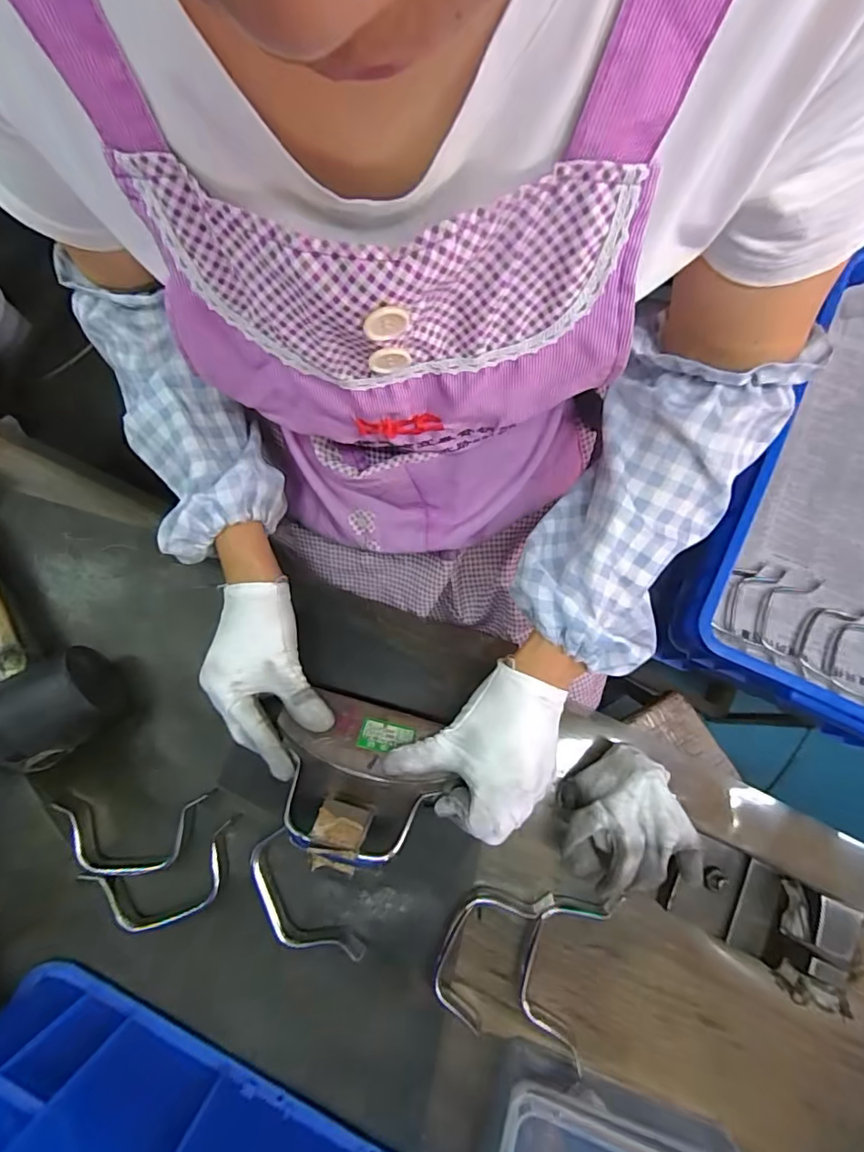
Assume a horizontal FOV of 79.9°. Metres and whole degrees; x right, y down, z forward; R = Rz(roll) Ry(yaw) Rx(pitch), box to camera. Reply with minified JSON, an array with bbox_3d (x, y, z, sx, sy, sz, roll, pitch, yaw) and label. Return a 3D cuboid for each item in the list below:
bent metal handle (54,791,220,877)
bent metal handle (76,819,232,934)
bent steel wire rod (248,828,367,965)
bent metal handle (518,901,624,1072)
[{"bbox_3d":[-0.240,0.207,0.411,0.124,0.020,0.056,-4,78,0],"label":"bent metal handle"},{"bbox_3d":[-0.210,0.240,0.398,0.120,0.013,0.055,-19,73,-3],"label":"bent metal handle"},{"bbox_3d":[-0.103,0.254,0.397,0.042,0.015,0.112,-39,80,-7],"label":"bent steel wire rod"},{"bbox_3d":[0.097,0.287,0.377,0.054,0.026,0.121,17,79,5],"label":"bent metal handle"}]

